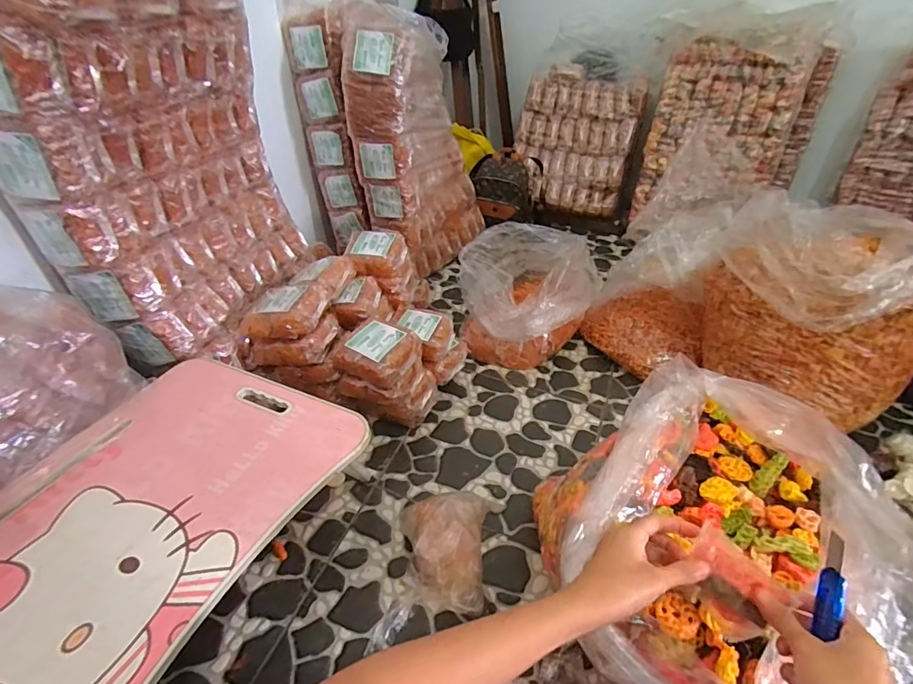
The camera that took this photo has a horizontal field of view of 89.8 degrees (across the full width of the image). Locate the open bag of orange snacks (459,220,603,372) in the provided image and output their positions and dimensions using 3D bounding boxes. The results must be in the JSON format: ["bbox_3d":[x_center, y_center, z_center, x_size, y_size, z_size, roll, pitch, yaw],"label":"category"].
[{"bbox_3d":[0.201,-0.145,1.283,0.346,0.291,0.379,16,40,18],"label":"open bag of orange snacks"}]

